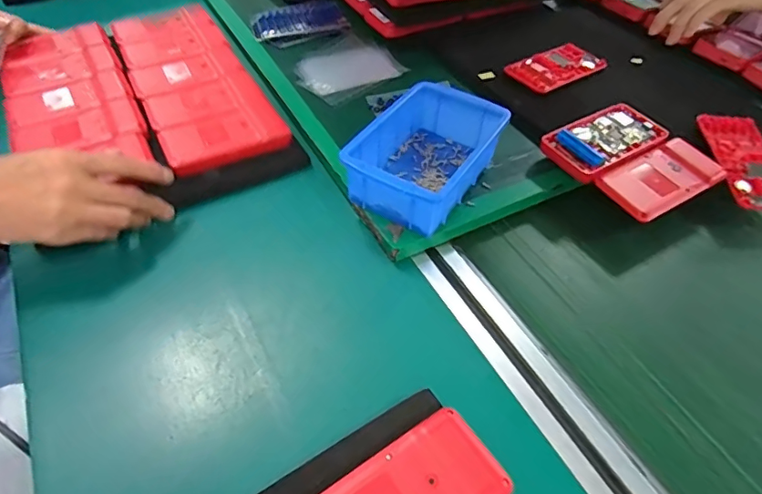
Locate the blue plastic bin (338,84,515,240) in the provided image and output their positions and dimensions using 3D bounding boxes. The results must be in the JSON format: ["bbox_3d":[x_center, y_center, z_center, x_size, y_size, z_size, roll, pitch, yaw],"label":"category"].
[{"bbox_3d":[0.041,-0.083,0.453,0.094,0.051,0.141,27,53,19],"label":"blue plastic bin"}]

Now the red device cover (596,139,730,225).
[{"bbox_3d":[0.261,-0.064,0.470,0.115,0.010,0.060,-25,58,-22],"label":"red device cover"}]

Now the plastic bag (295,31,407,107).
[{"bbox_3d":[-0.042,-0.208,0.595,0.117,0.015,0.099,-30,56,-26],"label":"plastic bag"}]

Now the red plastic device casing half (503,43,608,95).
[{"bbox_3d":[0.202,-0.207,0.590,0.117,0.010,0.063,-31,57,-26],"label":"red plastic device casing half"}]

